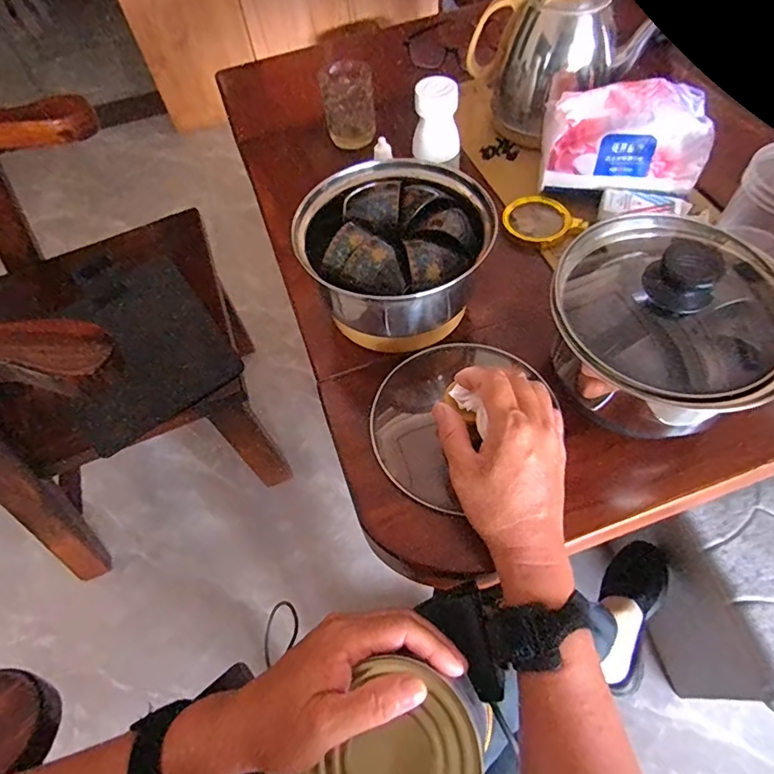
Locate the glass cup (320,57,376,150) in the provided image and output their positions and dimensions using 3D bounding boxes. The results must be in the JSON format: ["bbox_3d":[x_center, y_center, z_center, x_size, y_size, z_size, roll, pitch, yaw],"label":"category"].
[{"bbox_3d":[-0.046,-0.343,0.605,0.057,0.073,0.059,-7,59,1],"label":"glass cup"}]

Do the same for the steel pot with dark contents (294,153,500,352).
[{"bbox_3d":[0.010,-0.118,0.440,0.159,0.087,0.148,-2,59,4],"label":"steel pot with dark contents"}]

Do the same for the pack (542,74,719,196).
[{"bbox_3d":[0.233,-0.245,0.491,0.147,0.079,0.064,3,59,7],"label":"pack"}]

